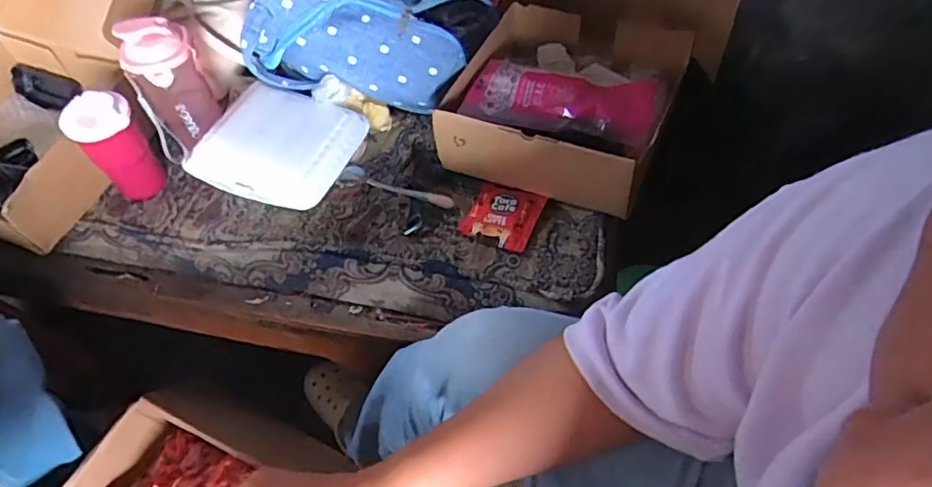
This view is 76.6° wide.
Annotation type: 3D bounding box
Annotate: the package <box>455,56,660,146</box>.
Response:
[{"bbox_3d":[0.125,-0.187,0.755,0.236,0.033,0.117,9,56,11],"label":"package"}]

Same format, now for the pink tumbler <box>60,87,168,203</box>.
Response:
[{"bbox_3d":[-0.436,-0.120,0.748,0.078,0.150,0.065,-39,61,-21],"label":"pink tumbler"}]

